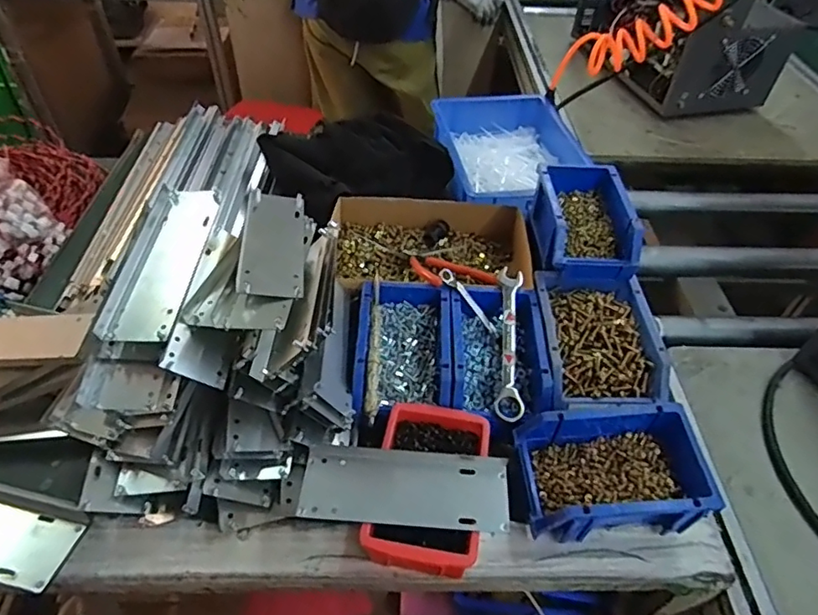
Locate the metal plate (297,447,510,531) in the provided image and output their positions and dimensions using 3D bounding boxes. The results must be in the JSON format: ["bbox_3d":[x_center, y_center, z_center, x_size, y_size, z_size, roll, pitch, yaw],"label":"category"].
[{"bbox_3d":[-0.003,0.158,0.488,0.178,0.004,0.066,3,46,1],"label":"metal plate"}]

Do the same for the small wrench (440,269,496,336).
[{"bbox_3d":[0.069,-0.007,0.641,0.012,0.012,0.095,-35,82,-30],"label":"small wrench"}]

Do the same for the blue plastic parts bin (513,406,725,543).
[{"bbox_3d":[0.186,0.154,0.520,0.162,0.068,0.115,-1,48,-4],"label":"blue plastic parts bin"}]

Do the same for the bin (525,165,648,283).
[{"bbox_3d":[0.215,-0.115,0.693,0.102,0.068,0.184,2,48,-1],"label":"bin"}]

